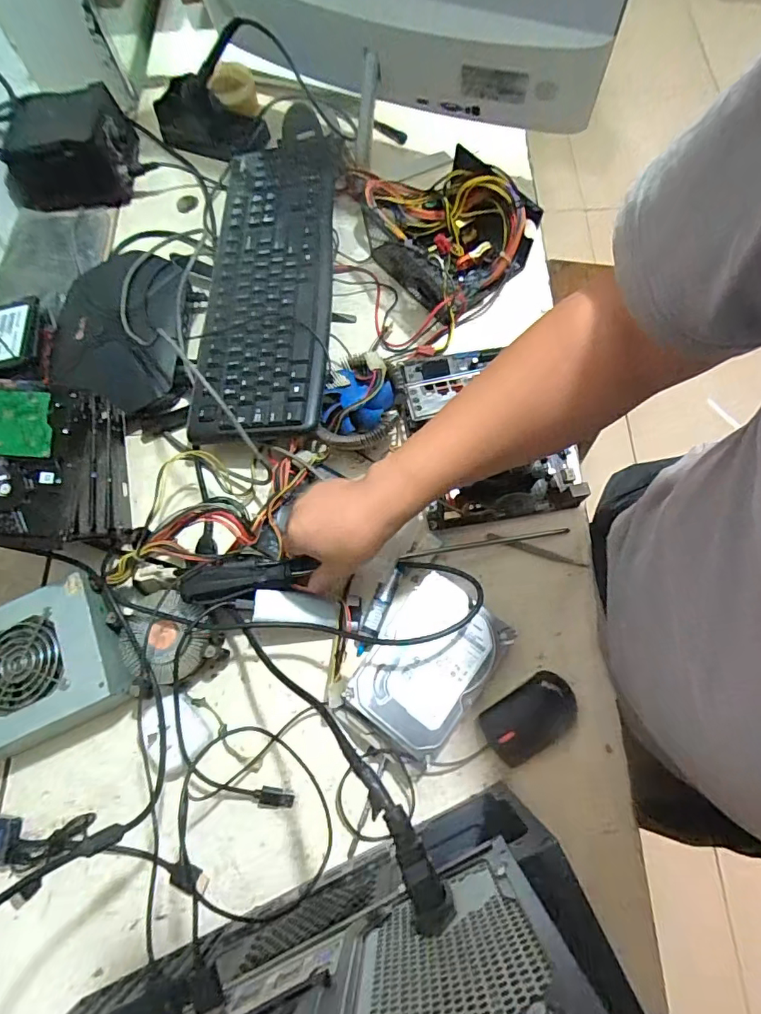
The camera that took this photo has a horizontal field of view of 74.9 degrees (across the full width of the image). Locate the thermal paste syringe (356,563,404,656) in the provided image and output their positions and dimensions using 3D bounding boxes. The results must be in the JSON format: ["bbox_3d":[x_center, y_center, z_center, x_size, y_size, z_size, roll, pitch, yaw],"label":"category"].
[{"bbox_3d":[-0.001,0.104,0.510,0.020,0.020,0.098,20,73,9],"label":"thermal paste syringe"}]

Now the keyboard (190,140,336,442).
[{"bbox_3d":[-0.134,-0.280,0.604,0.143,0.030,0.437,2,71,3],"label":"keyboard"}]

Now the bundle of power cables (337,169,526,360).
[{"bbox_3d":[0.050,-0.312,0.619,0.220,0.098,0.219,15,72,7],"label":"bundle of power cables"}]

